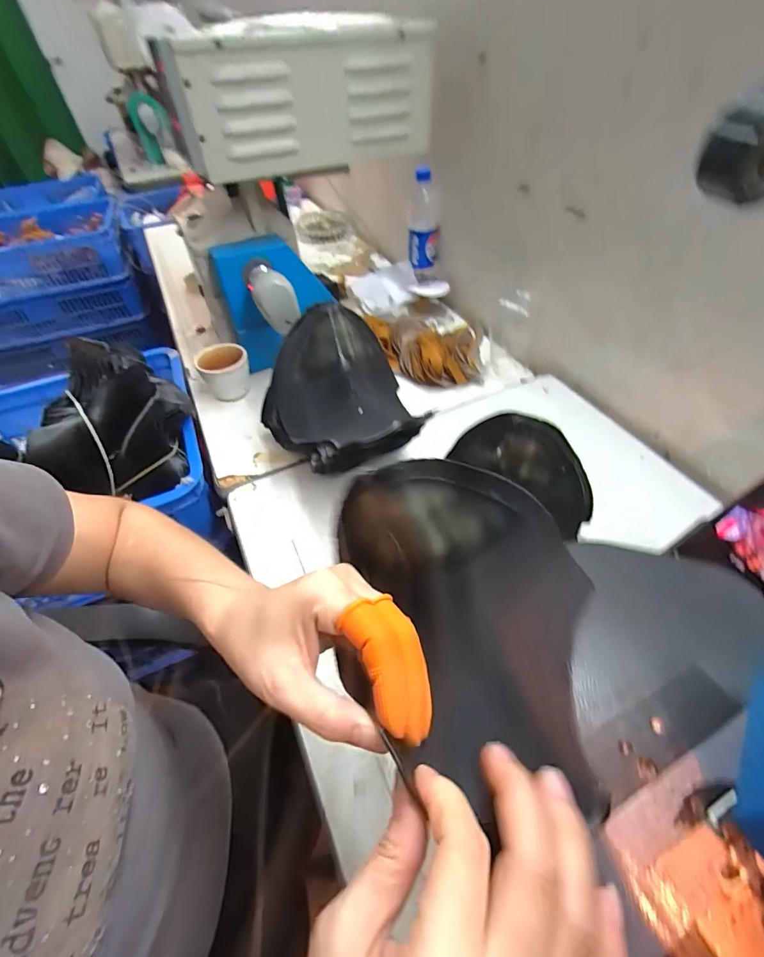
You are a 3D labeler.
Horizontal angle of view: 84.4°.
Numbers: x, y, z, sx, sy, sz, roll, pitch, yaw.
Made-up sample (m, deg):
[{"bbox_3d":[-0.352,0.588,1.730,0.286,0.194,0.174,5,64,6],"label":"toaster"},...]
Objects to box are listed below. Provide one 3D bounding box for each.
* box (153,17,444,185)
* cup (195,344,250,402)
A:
[{"bbox_3d":[-0.095,-0.510,0.573,0.352,0.155,0.126,-21,50,-14],"label":"box"},{"bbox_3d":[-0.264,-0.174,0.719,0.082,0.077,0.079,-18,50,-11],"label":"cup"}]

